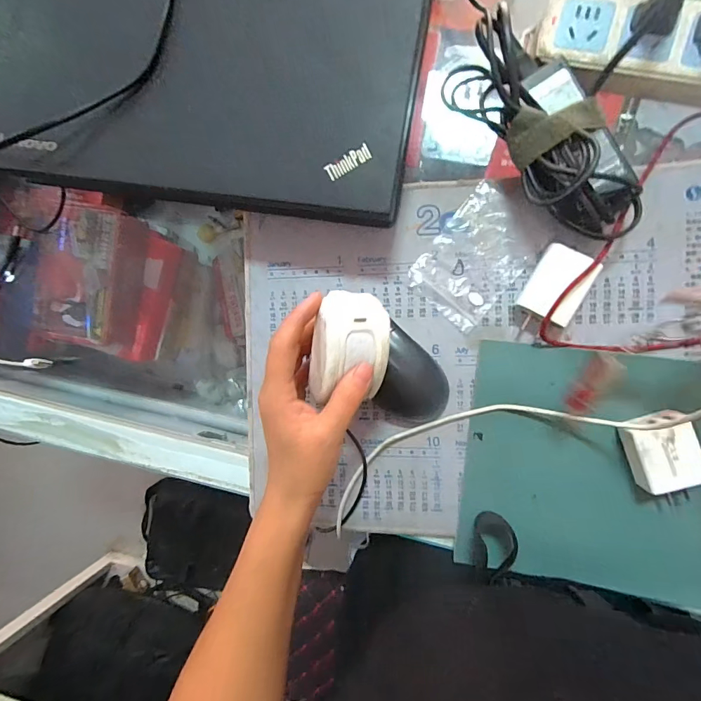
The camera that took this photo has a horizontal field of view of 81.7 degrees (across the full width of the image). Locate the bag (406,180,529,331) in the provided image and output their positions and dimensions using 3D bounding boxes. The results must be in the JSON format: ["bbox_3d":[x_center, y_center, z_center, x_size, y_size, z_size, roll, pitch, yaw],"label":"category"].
[{"bbox_3d":[0.100,-0.074,0.327,0.070,0.004,0.096,41,98,5],"label":"bag"}]

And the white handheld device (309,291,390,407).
[{"bbox_3d":[0.000,-0.004,0.272,0.045,0.035,0.070,-1,100,-20],"label":"white handheld device"}]

